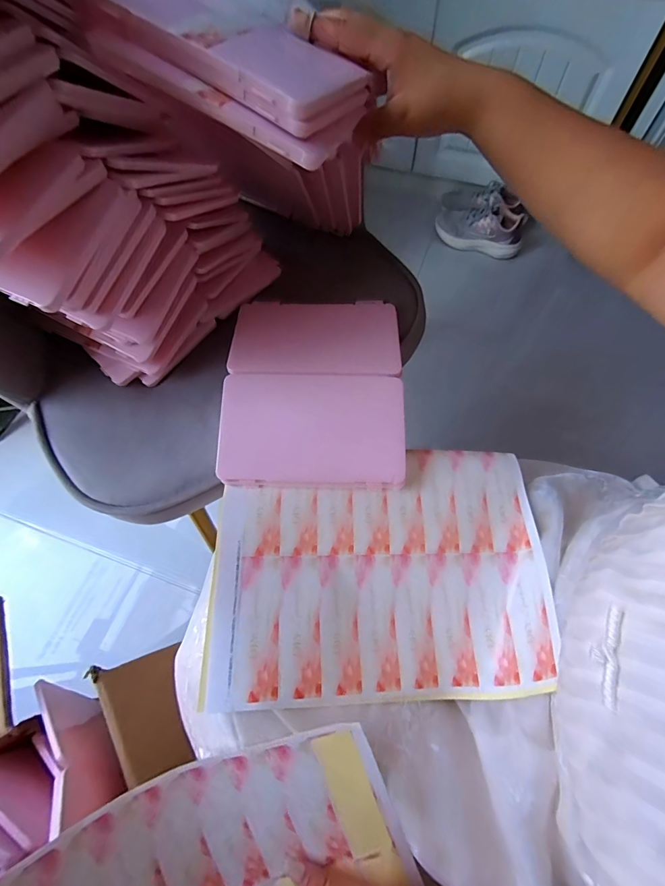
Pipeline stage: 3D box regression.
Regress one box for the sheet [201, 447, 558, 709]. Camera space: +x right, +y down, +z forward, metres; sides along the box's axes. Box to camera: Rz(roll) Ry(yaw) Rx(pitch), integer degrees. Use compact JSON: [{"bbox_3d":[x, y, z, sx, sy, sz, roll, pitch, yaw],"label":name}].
[{"bbox_3d":[0.045,0.103,0.341,0.309,0.043,0.214,2,67,-7],"label":"sheet"}]

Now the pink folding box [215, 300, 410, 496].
[{"bbox_3d":[-0.018,-0.062,0.399,0.174,0.038,0.214,0,64,1],"label":"pink folding box"}]

